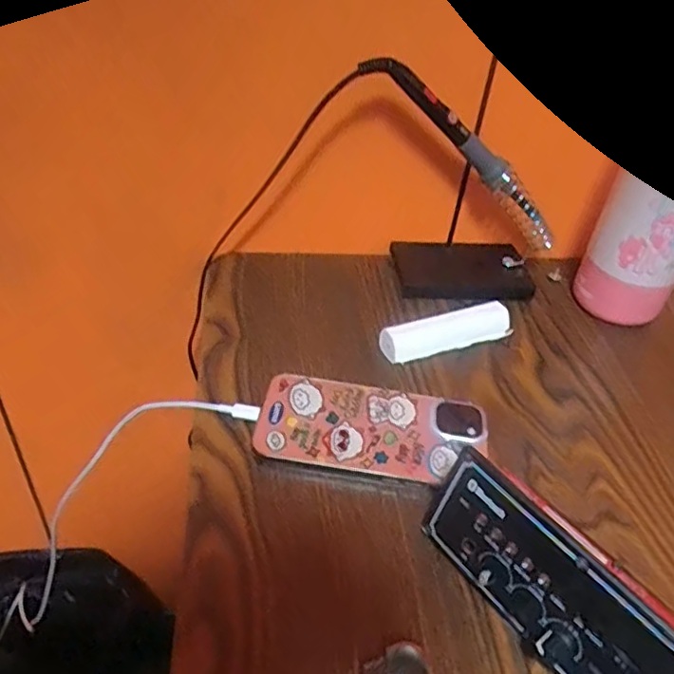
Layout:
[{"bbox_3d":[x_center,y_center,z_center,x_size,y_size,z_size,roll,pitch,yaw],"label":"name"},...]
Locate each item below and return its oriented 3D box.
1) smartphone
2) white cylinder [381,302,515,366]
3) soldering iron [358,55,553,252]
[{"bbox_3d":[0.023,0.057,0.388,0.140,0.015,0.068,8,40,1],"label":"smartphone"},{"bbox_3d":[0.083,-0.003,0.463,0.104,0.021,0.024,-12,44,-21],"label":"white cylinder"},{"bbox_3d":[0.104,-0.138,0.470,0.226,0.027,0.030,36,29,-30],"label":"soldering iron"}]

